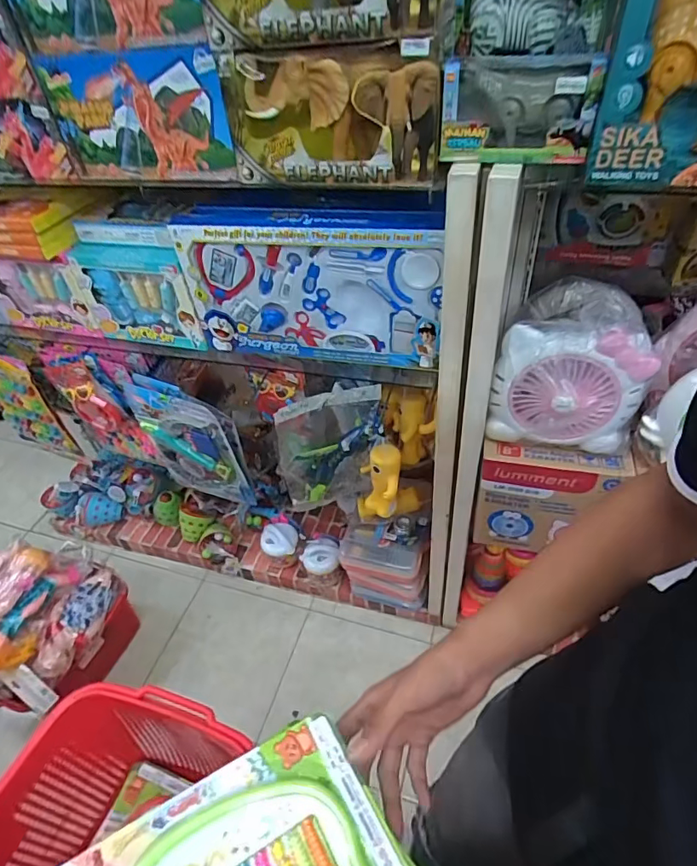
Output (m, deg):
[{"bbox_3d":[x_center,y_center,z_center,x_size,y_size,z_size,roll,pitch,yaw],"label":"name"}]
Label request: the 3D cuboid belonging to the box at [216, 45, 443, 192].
[{"bbox_3d":[-0.019,-0.440,0.688,0.296,0.154,0.084,9,45,16],"label":"box"}]

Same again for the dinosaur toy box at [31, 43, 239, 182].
[{"bbox_3d":[-0.315,-0.483,0.762,0.307,0.166,0.037,10,46,17],"label":"dinosaur toy box"}]

